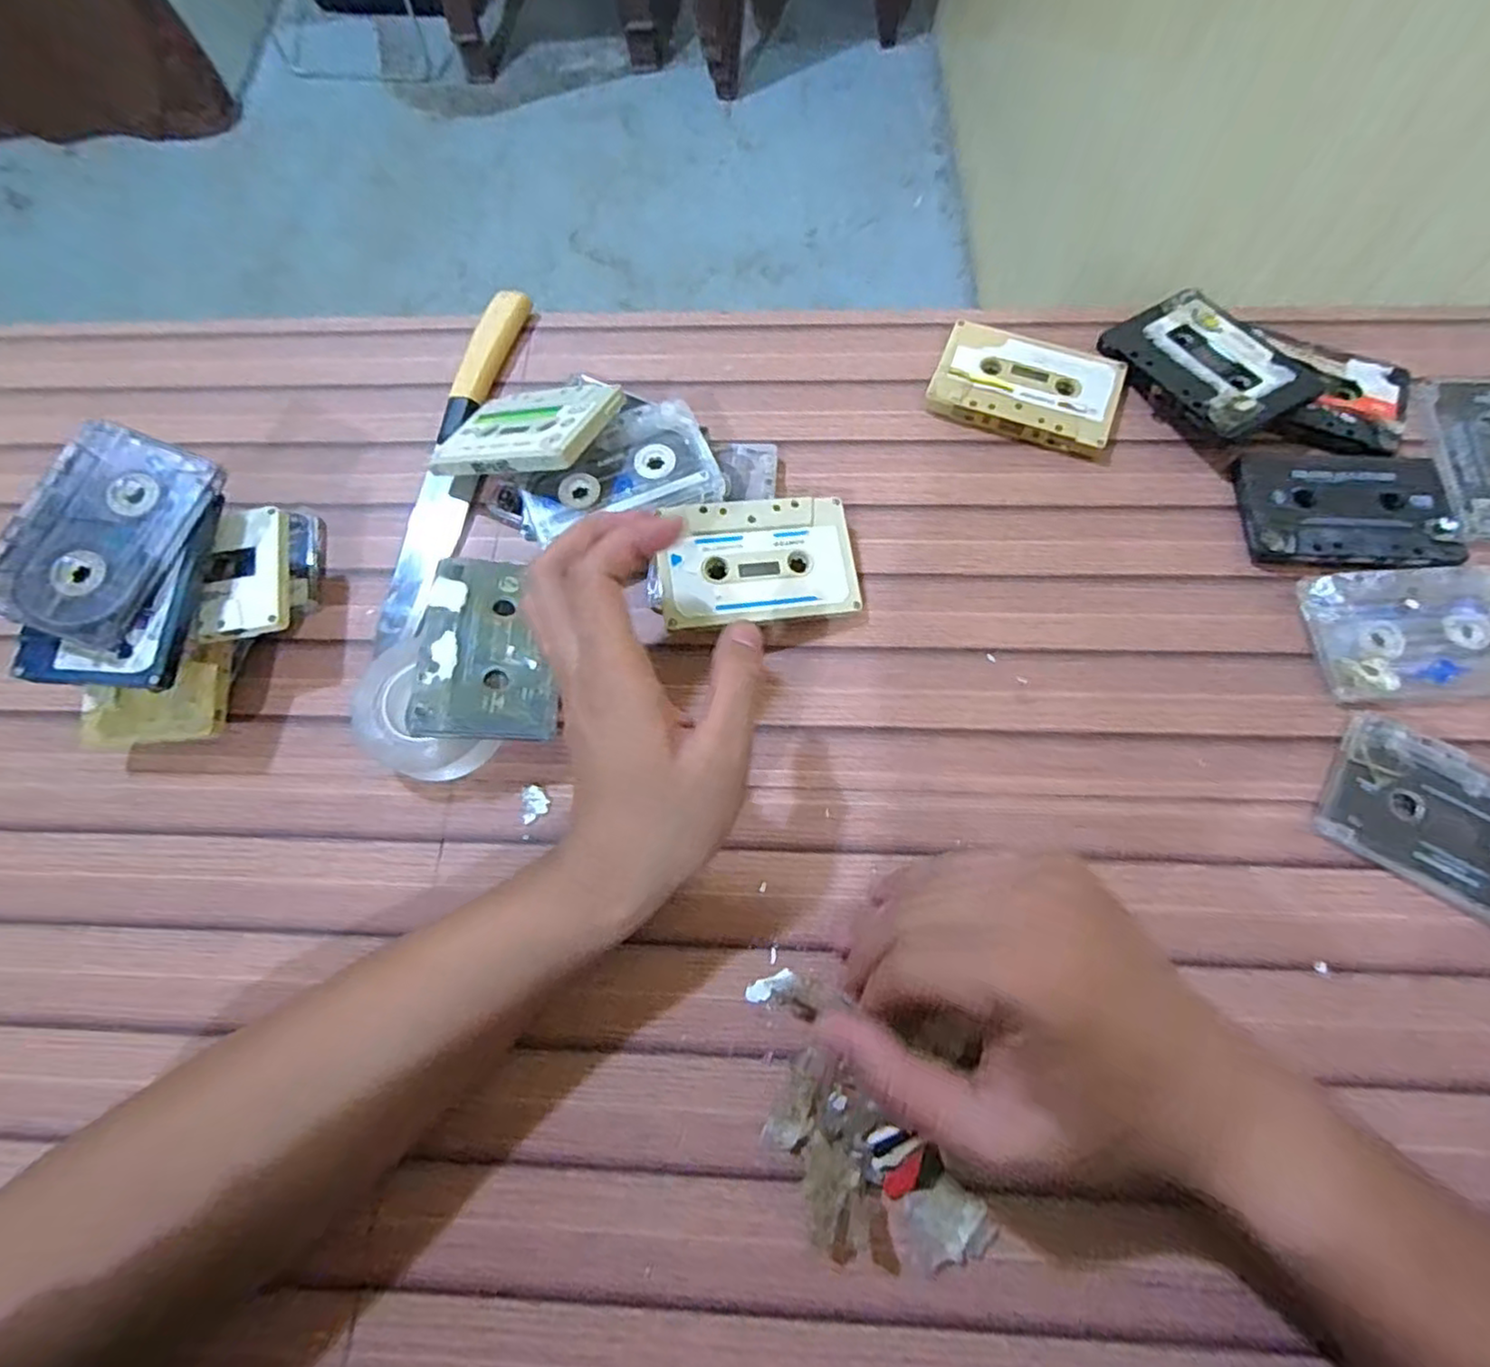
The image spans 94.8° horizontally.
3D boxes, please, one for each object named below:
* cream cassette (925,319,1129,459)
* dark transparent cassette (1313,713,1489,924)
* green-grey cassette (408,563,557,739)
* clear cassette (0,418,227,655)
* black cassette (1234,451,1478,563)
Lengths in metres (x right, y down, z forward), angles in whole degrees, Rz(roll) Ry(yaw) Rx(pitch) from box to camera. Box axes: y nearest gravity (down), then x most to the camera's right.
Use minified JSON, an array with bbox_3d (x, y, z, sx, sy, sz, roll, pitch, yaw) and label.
[{"bbox_3d":[0.160,-0.171,0.389,0.099,0.011,0.067,19,72,9],"label":"cream cassette"},{"bbox_3d":[0.312,0.063,0.297,0.103,0.008,0.065,30,74,13],"label":"dark transparent cassette"},{"bbox_3d":[-0.124,-0.019,0.332,0.060,0.008,0.097,2,60,-16],"label":"green-grey cassette"},{"bbox_3d":[-0.291,-0.068,0.312,0.060,0.012,0.098,21,76,-8],"label":"clear cassette"},{"bbox_3d":[0.312,-0.091,0.354,0.101,0.007,0.065,2,70,4],"label":"black cassette"}]

